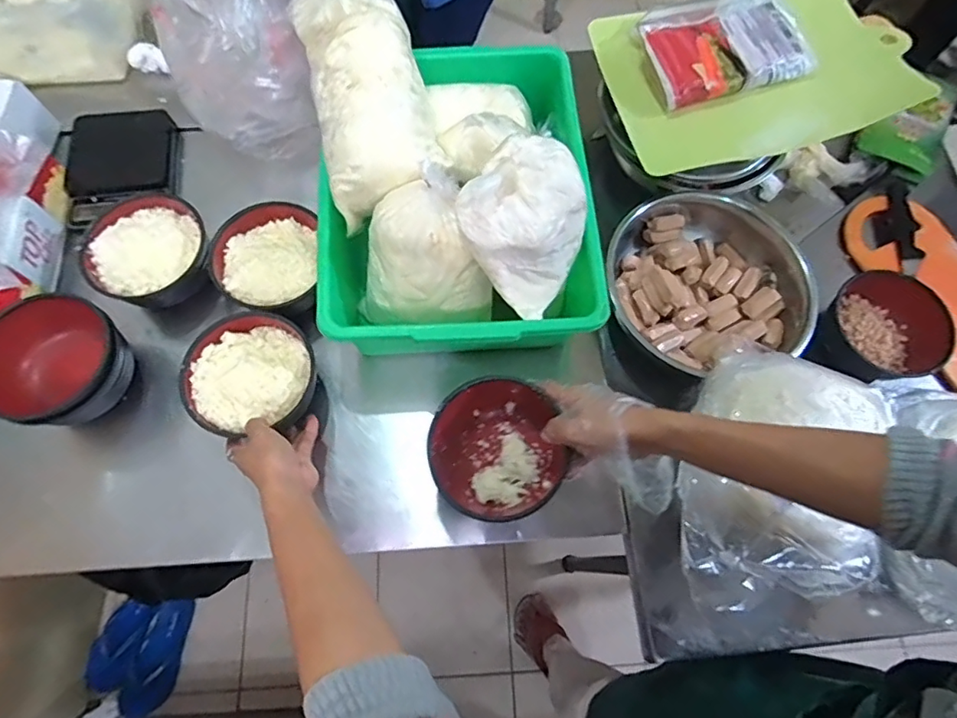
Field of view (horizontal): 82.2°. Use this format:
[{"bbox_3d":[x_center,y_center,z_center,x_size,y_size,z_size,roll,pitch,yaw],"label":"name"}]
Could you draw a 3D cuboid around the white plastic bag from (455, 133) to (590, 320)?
[{"bbox_3d":[0.051,-0.136,0.563,0.112,0.119,0.129,41,73,14],"label":"white plastic bag"}]

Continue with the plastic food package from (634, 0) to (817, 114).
[{"bbox_3d":[0.295,-0.382,0.661,0.205,0.035,0.145,-17,70,-8],"label":"plastic food package"}]

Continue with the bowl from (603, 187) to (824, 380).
[{"bbox_3d":[0.291,-0.107,0.705,0.251,0.091,0.229,0,68,-1],"label":"bowl"}]

